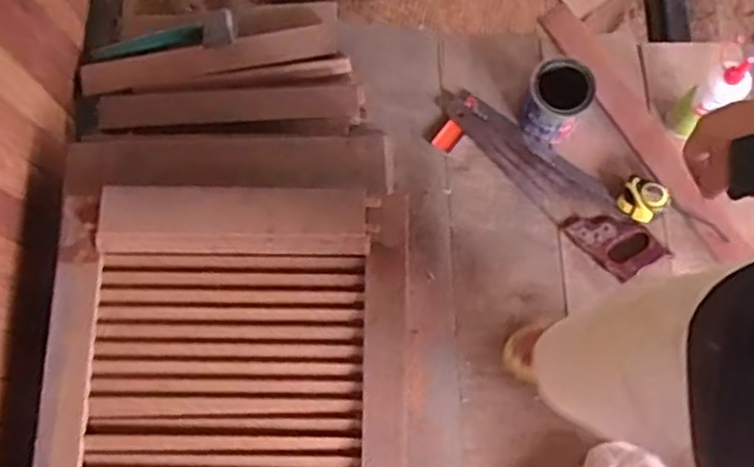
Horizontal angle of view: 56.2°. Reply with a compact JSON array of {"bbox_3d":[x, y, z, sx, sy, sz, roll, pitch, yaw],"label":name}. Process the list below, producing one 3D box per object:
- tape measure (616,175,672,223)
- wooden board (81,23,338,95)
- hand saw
[{"bbox_3d":[0.465,-0.058,1.238,0.072,0.042,0.070,0,76,0],"label":"tape measure"},{"bbox_3d":[-0.302,-0.317,1.282,0.455,0.035,0.064,-13,76,-4],"label":"wooden board"},{"bbox_3d":[0.305,-0.094,1.257,0.459,0.018,0.109,42,79,10],"label":"hand saw"}]

